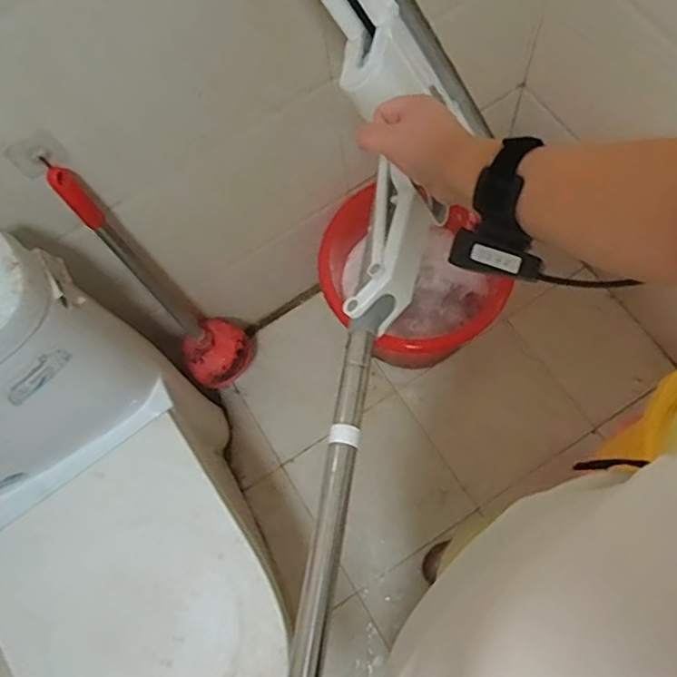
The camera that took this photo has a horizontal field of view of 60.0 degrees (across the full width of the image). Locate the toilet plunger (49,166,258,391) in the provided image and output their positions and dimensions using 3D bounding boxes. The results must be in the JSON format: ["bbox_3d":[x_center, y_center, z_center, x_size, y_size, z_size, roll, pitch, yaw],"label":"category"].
[{"bbox_3d":[-0.266,-0.060,1.001,0.135,0.664,0.147,-29,74,-7],"label":"toilet plunger"}]

